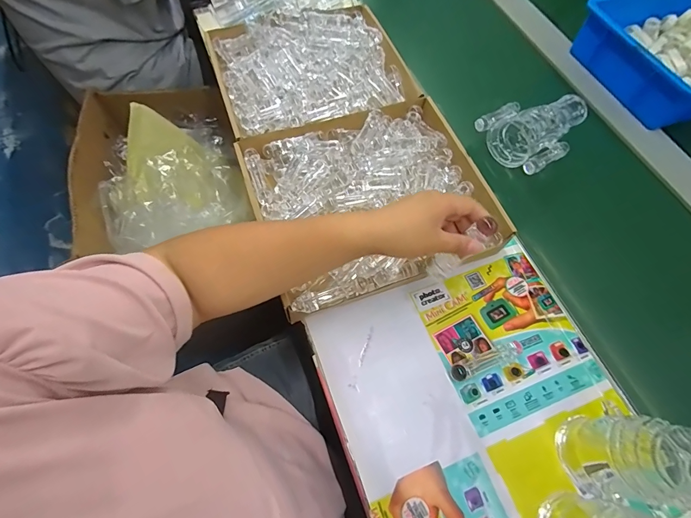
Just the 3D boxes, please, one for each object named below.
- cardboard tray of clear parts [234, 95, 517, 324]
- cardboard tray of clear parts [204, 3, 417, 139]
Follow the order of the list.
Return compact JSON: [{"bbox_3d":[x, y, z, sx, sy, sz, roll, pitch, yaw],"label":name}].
[{"bbox_3d":[0.035,-0.090,0.515,0.322,0.055,0.279,-18,66,-11],"label":"cardboard tray of clear parts"},{"bbox_3d":[-0.059,-0.324,0.614,0.306,0.055,0.265,-17,66,-11],"label":"cardboard tray of clear parts"}]

